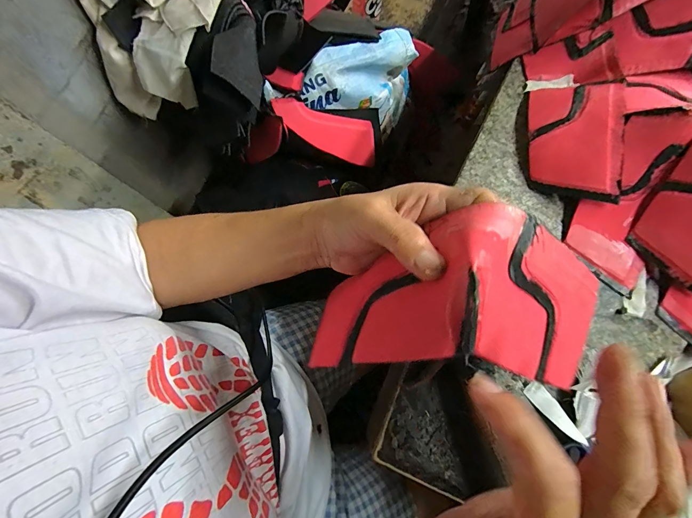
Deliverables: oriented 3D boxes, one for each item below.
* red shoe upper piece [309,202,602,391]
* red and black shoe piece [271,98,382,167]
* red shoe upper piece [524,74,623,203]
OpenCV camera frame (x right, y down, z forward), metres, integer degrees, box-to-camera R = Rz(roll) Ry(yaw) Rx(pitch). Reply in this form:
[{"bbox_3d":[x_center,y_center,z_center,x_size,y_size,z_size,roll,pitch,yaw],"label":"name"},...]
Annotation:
[{"bbox_3d":[0.065,0.021,0.182,0.164,0.069,0.092,4,77,1],"label":"red shoe upper piece"},{"bbox_3d":[-0.019,-0.207,0.503,0.191,0.050,0.072,4,74,-32],"label":"red and black shoe piece"},{"bbox_3d":[0.238,-0.126,0.336,0.082,0.029,0.137,-2,84,29],"label":"red shoe upper piece"}]

